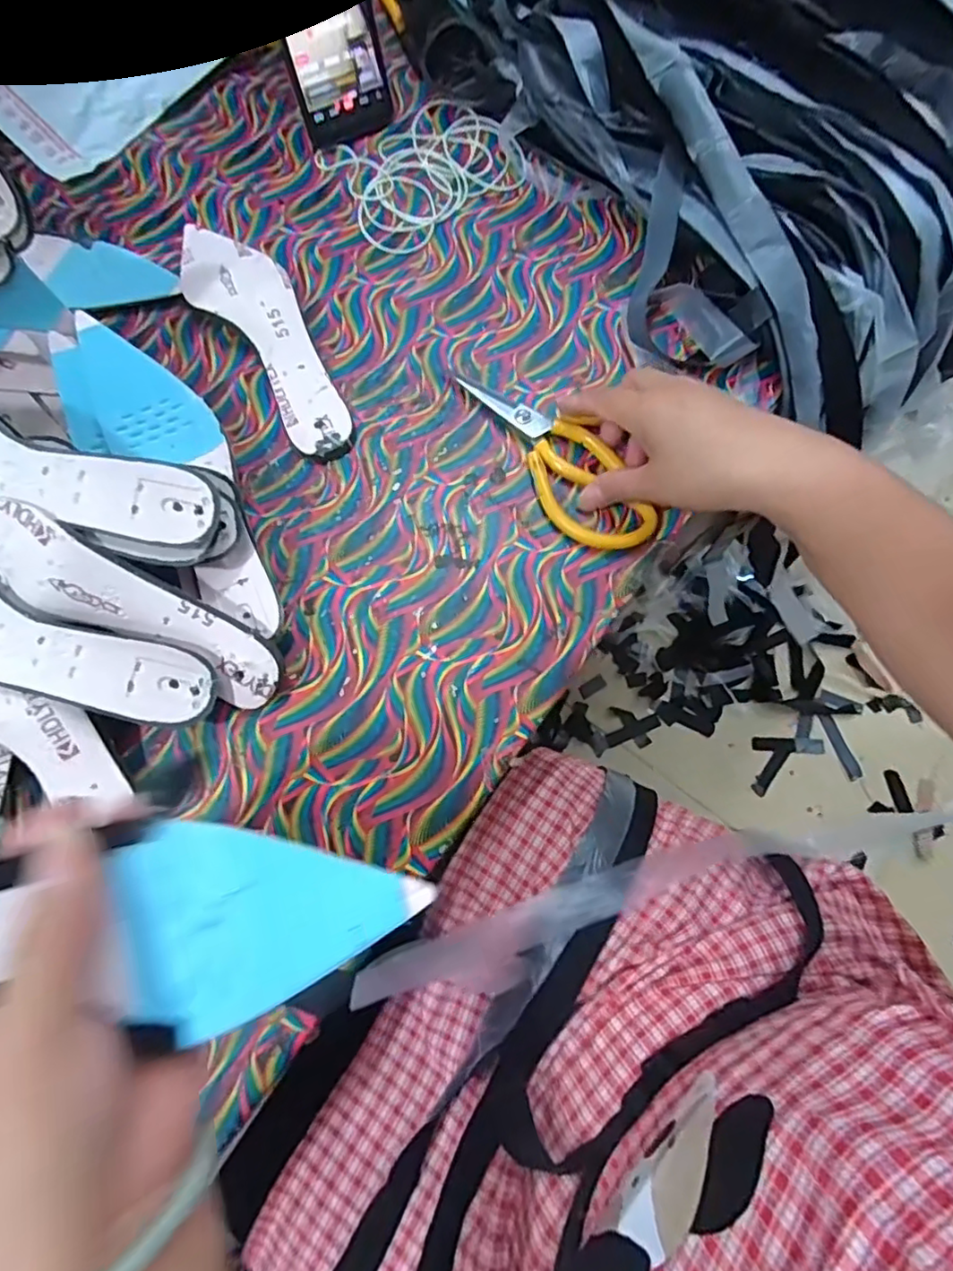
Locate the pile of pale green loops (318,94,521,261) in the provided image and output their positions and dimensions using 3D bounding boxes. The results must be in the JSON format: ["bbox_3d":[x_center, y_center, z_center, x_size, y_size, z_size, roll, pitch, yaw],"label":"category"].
[{"bbox_3d":[-0.044,-0.394,0.492,0.153,0.007,0.131,-34,77,-10],"label":"pile of pale green loops"}]

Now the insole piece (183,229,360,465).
[{"bbox_3d":[-0.161,-0.229,0.435,0.064,0.024,0.241,-29,76,-8],"label":"insole piece"}]

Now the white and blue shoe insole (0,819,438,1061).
[{"bbox_3d":[-0.140,0.104,0.192,0.236,0.019,0.067,-6,74,-12],"label":"white and blue shoe insole"}]

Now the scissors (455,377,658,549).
[{"bbox_3d":[0.055,-0.128,0.409,0.063,0.009,0.173,-35,76,-10],"label":"scissors"}]

